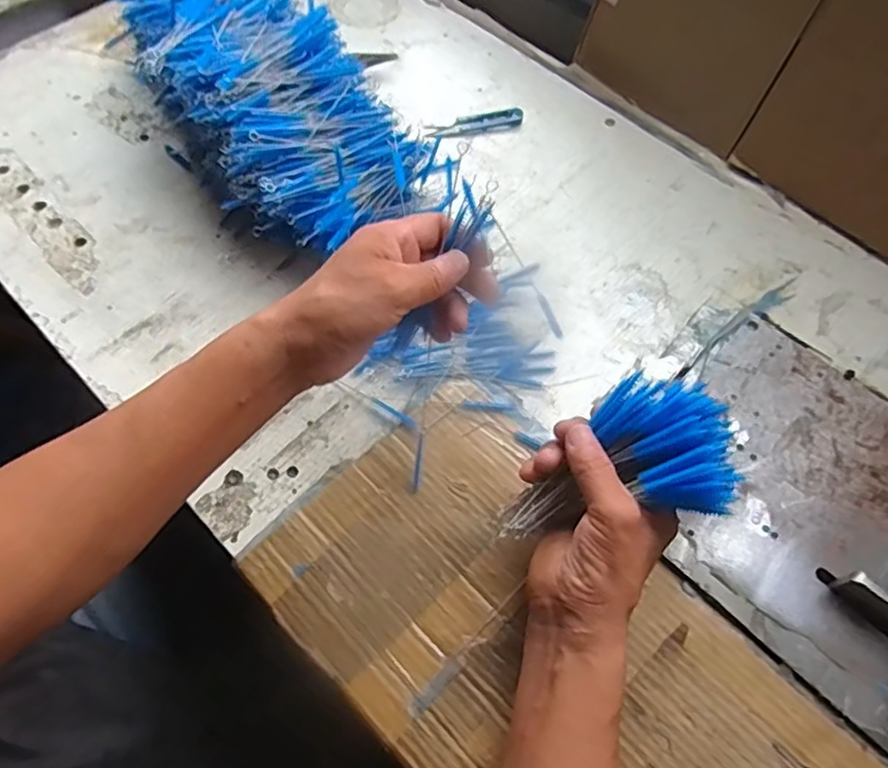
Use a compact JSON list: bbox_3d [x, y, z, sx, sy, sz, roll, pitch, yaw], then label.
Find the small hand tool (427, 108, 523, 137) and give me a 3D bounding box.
[{"bbox_3d":[0.031,-0.272,0.650,0.103,0.012,0.025,-17,62,-10],"label":"small hand tool"}]

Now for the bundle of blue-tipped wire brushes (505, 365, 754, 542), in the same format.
[{"bbox_3d":[0.123,0.070,0.401,0.146,0.060,0.092,-49,56,9],"label":"bundle of blue-tipped wire brushes"}]

